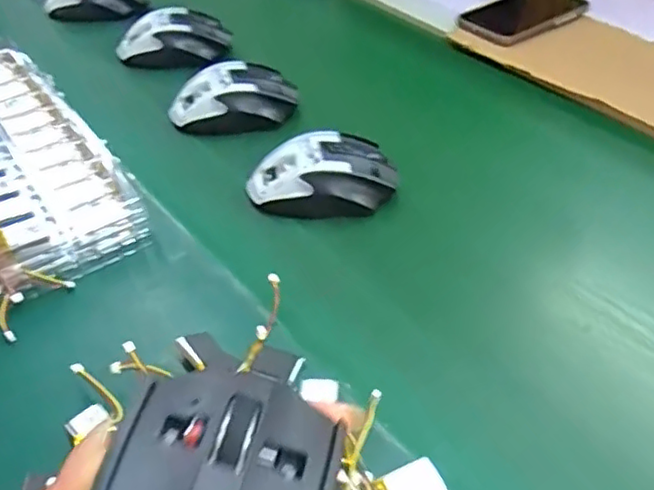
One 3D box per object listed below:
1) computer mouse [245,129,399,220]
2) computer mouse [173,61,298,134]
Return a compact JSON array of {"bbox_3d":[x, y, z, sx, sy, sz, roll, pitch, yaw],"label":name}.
[{"bbox_3d":[-0.004,-0.056,0.507,0.111,0.042,0.059,-1,44,-2],"label":"computer mouse"},{"bbox_3d":[-0.084,-0.133,0.588,0.115,0.045,0.054,-10,45,-12],"label":"computer mouse"}]

